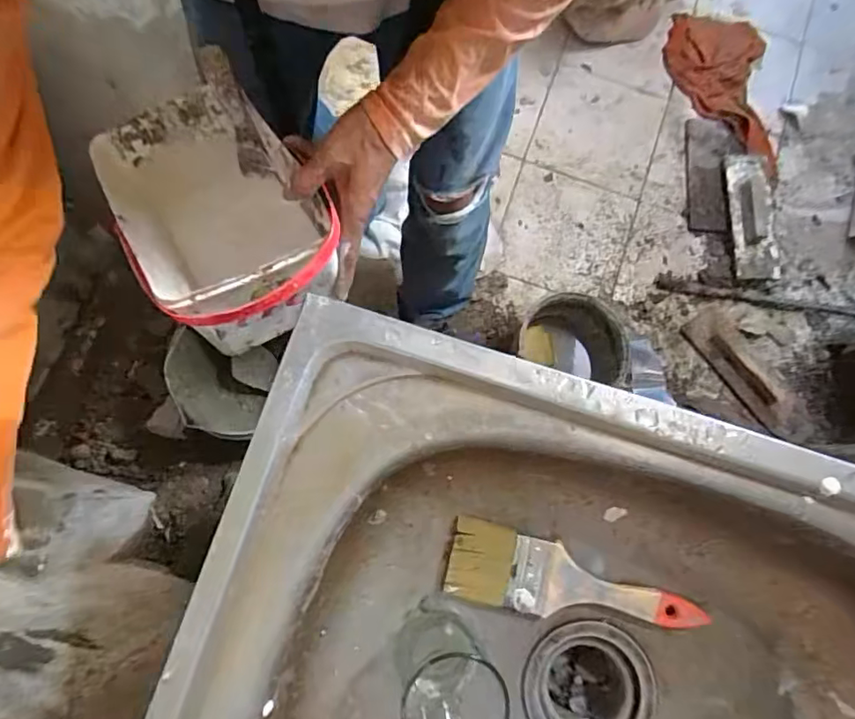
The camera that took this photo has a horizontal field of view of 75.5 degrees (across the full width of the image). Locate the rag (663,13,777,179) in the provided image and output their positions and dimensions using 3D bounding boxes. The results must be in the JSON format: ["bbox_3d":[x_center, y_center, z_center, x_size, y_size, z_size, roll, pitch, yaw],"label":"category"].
[{"bbox_3d":[0.749,-0.690,1.418,0.276,0.035,0.466,6,78,0],"label":"rag"}]

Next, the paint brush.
[{"bbox_3d":[0.118,0.184,0.453,0.205,0.023,0.059,14,78,2],"label":"paint brush"}]

